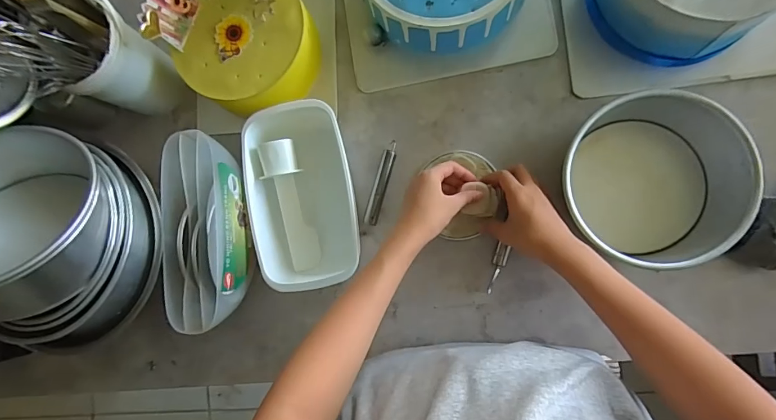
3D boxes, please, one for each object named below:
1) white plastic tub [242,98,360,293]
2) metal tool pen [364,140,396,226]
[{"bbox_3d":[-0.112,-0.015,0.540,0.124,0.062,0.228,-7,85,8],"label":"white plastic tub"},{"bbox_3d":[-0.008,-0.036,0.550,0.020,0.014,0.113,14,89,9],"label":"metal tool pen"}]

